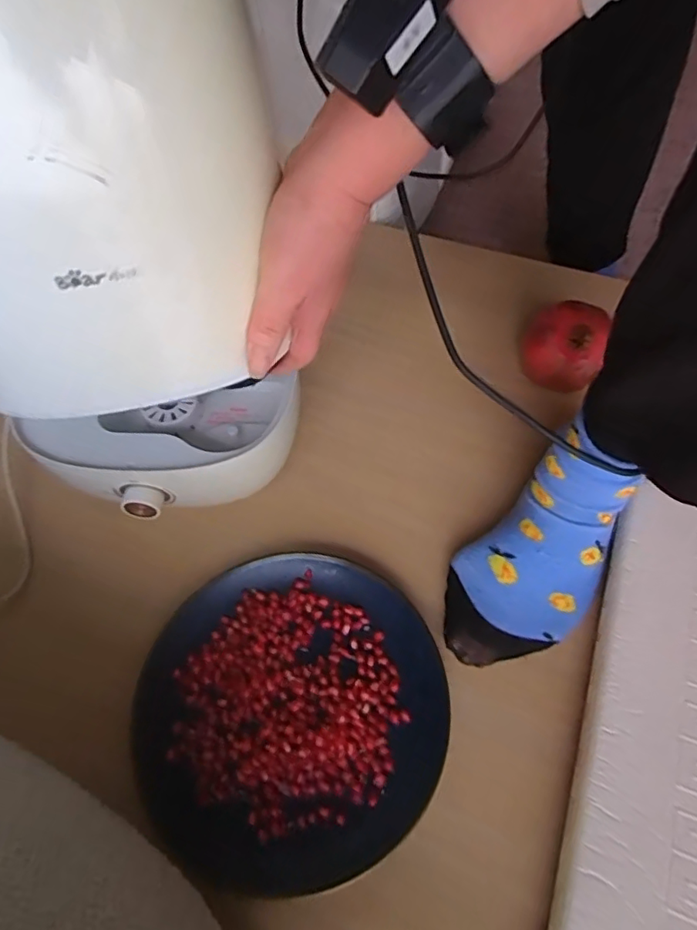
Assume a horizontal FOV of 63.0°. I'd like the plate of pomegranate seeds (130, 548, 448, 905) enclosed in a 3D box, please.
[{"bbox_3d":[-0.039,0.163,0.388,0.195,0.022,0.203,-1,59,1],"label":"plate of pomegranate seeds"}]

